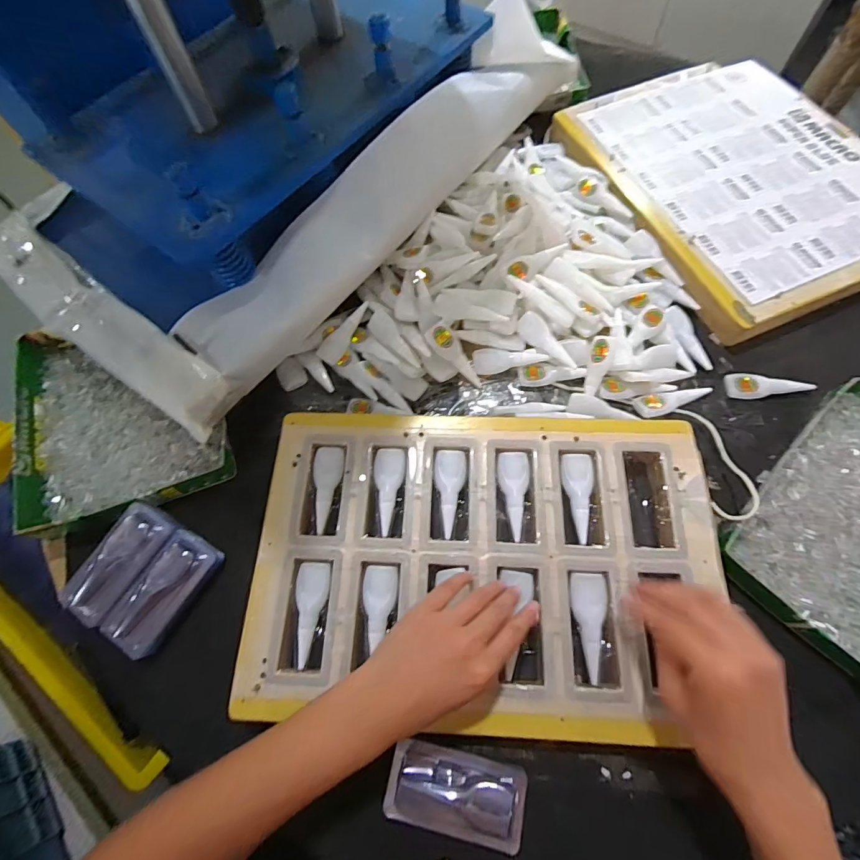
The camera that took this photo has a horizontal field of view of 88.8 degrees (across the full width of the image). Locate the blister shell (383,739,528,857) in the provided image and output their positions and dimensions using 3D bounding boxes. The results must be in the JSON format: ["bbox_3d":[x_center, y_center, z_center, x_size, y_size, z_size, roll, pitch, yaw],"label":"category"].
[{"bbox_3d":[0.022,0.293,0.353,0.109,0.019,0.054,12,68,7],"label":"blister shell"}]

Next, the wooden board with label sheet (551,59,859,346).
[{"bbox_3d":[0.414,-0.340,0.582,0.336,0.028,0.410,-24,68,-7],"label":"wooden board with label sheet"}]

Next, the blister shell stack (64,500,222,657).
[{"bbox_3d":[-0.280,0.142,0.422,0.107,0.025,0.111,26,71,12],"label":"blister shell stack"}]

